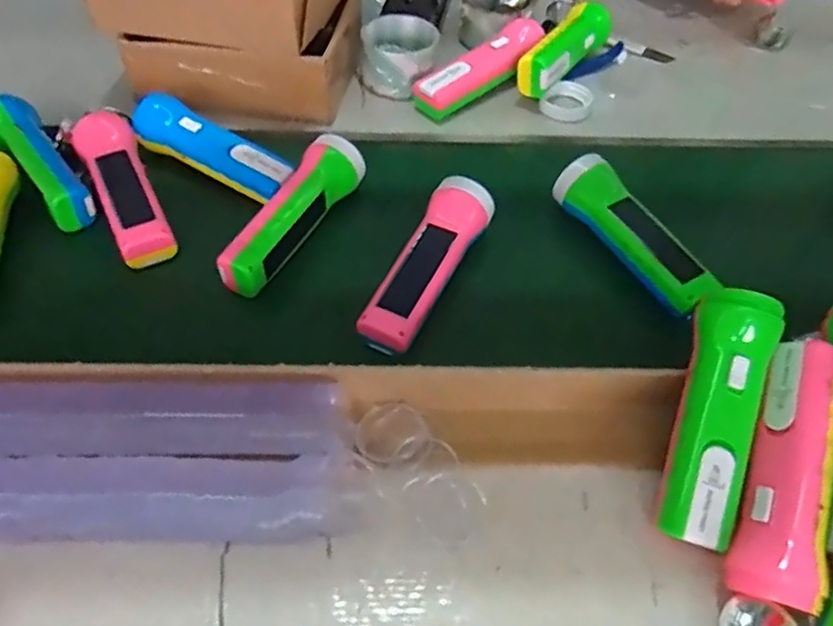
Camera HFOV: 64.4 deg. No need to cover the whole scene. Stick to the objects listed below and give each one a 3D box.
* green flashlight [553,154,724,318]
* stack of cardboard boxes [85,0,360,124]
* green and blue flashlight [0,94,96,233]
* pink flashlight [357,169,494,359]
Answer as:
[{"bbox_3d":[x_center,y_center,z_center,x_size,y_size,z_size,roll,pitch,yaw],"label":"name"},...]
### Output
[{"bbox_3d":[0.181,-0.062,0.553,0.045,0.056,0.157,-25,60,-22],"label":"green flashlight"},{"bbox_3d":[-0.176,-0.319,0.667,0.226,0.137,0.204,10,54,1],"label":"stack of cardboard boxes"},{"bbox_3d":[-0.335,-0.133,0.576,0.051,0.037,0.153,-30,62,-25],"label":"green and blue flashlight"},{"bbox_3d":[0.010,-0.038,0.530,0.045,0.047,0.162,25,55,12],"label":"pink flashlight"}]

